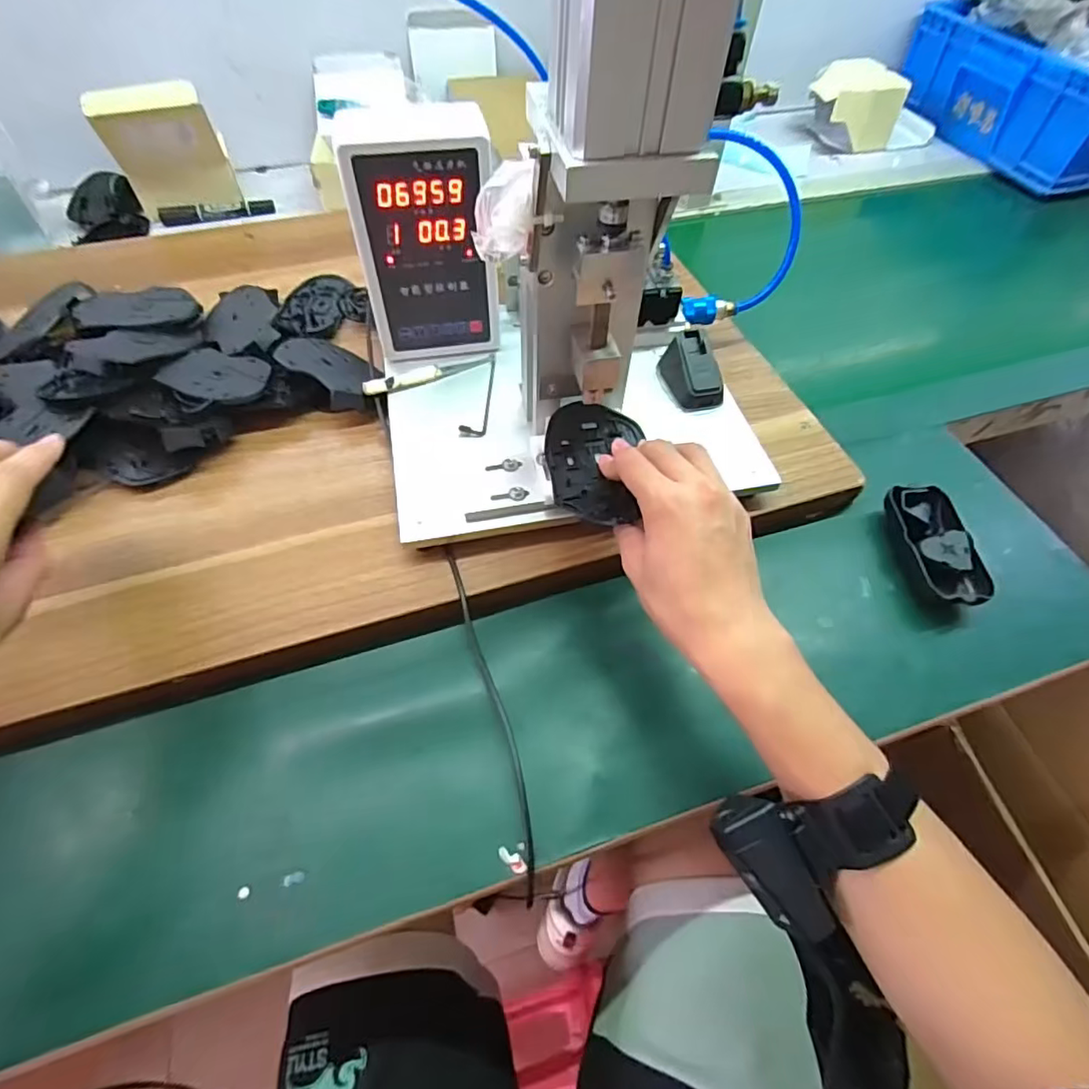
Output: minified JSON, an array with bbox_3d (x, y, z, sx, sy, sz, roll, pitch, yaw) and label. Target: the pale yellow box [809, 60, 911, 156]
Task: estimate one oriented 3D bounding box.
[{"bbox_3d":[0.485,-0.684,0.900,0.136,0.098,0.080,13,57,7],"label":"pale yellow box"}]

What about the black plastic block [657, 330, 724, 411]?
[{"bbox_3d":[0.130,-0.153,0.505,0.041,0.039,0.060,-12,58,-10],"label":"black plastic block"}]

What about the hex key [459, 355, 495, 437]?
[{"bbox_3d":[-0.056,-0.134,0.505,0.021,0.008,0.102,4,57,1],"label":"hex key"}]

